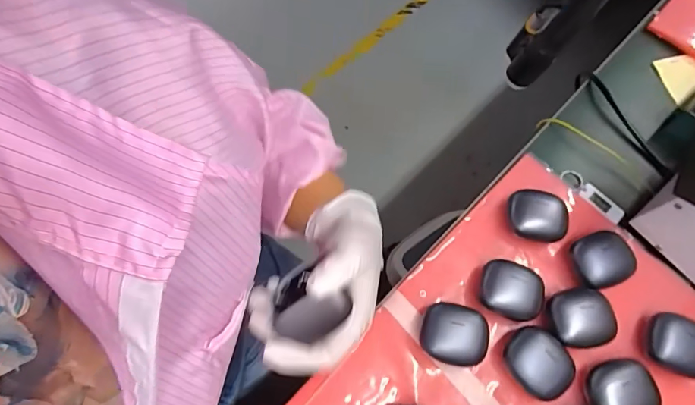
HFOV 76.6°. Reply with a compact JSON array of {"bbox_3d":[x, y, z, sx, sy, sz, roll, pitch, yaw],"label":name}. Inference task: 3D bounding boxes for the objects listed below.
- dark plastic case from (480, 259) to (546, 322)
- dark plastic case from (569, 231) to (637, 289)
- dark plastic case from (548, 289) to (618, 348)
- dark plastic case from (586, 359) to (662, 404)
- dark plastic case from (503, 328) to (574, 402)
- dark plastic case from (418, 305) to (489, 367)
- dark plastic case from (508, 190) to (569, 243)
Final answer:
[{"bbox_3d":[0.150,0.081,0.401,0.054,0.026,0.048,20,70,3],"label":"dark plastic case"},{"bbox_3d":[0.238,0.053,0.411,0.049,0.020,0.047,-17,72,-10],"label":"dark plastic case"},{"bbox_3d":[0.208,0.104,0.393,0.054,0.019,0.047,-4,70,-6],"label":"dark plastic case"},{"bbox_3d":[0.231,0.161,0.374,0.060,0.033,0.048,-12,71,-9],"label":"dark plastic case"},{"bbox_3d":[0.163,0.138,0.381,0.053,0.029,0.048,40,72,10],"label":"dark plastic case"},{"bbox_3d":[0.093,0.116,0.385,0.053,0.030,0.049,11,69,0],"label":"dark plastic case"},{"bbox_3d":[0.183,0.014,0.425,0.056,0.025,0.047,9,69,-1],"label":"dark plastic case"}]

